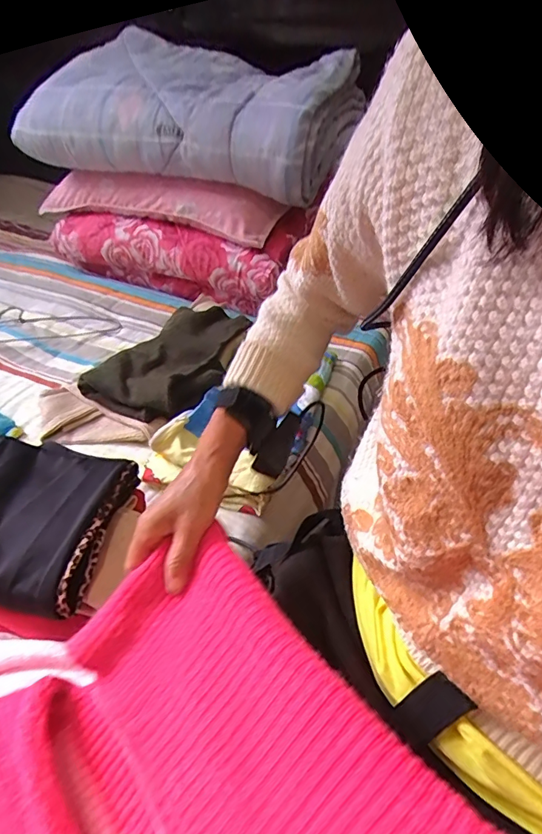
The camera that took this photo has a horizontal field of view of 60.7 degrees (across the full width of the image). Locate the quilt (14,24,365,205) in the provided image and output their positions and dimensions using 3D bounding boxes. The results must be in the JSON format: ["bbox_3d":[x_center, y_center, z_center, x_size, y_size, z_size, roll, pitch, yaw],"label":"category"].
[{"bbox_3d":[-0.152,-0.648,0.987,0.660,0.266,0.394,9,41,11],"label":"quilt"}]

